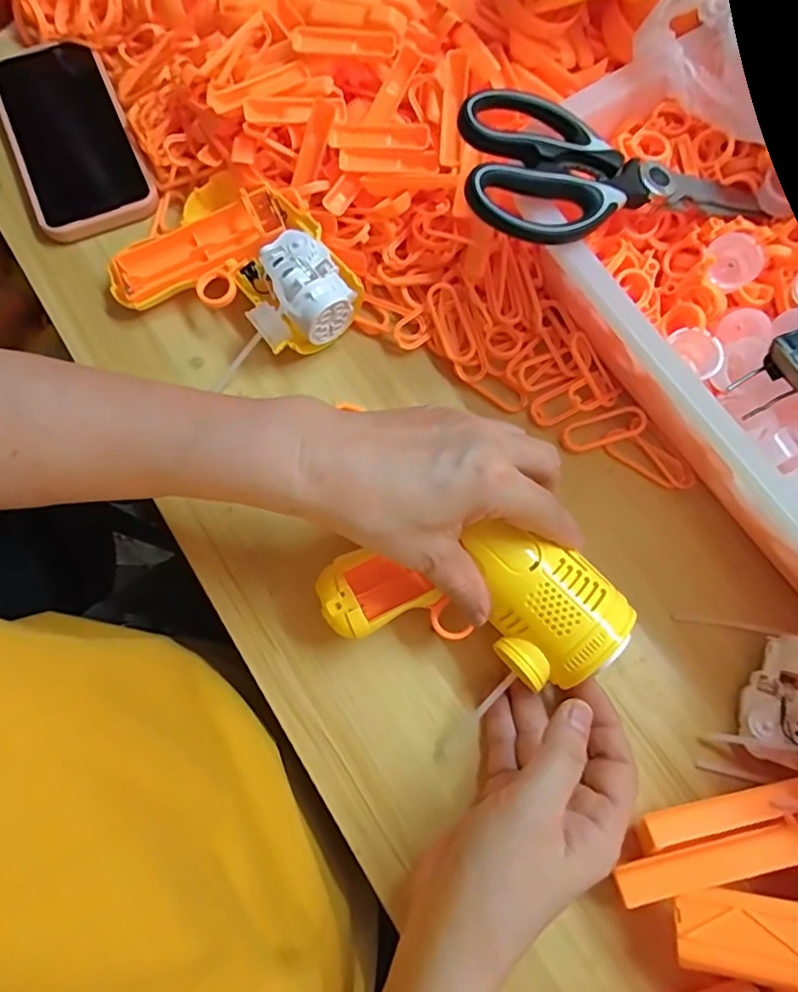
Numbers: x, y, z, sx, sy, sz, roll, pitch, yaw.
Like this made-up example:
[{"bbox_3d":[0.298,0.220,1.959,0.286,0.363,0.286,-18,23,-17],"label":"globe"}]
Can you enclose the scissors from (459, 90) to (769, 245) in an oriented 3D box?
[{"bbox_3d":[0.117,-0.173,0.319,0.182,0.015,0.079,-5,73,-18],"label":"scissors"}]

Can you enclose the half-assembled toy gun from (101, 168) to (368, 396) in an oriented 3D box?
[{"bbox_3d":[-0.108,-0.139,0.372,0.128,0.036,0.134,-32,77,-10],"label":"half-assembled toy gun"}]

